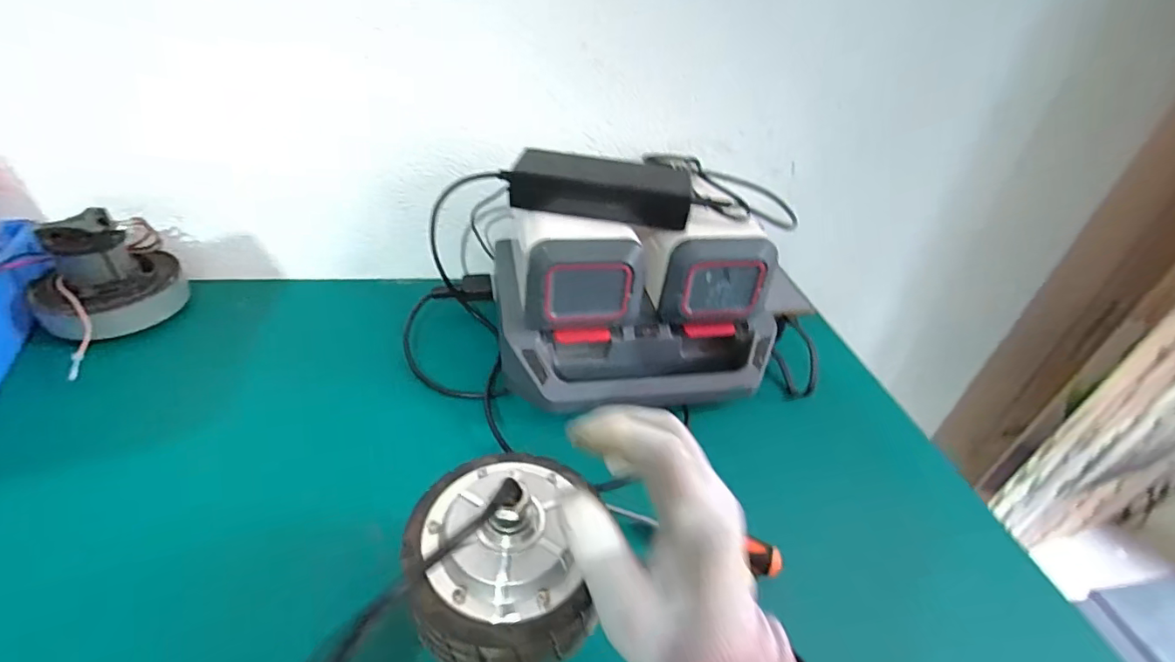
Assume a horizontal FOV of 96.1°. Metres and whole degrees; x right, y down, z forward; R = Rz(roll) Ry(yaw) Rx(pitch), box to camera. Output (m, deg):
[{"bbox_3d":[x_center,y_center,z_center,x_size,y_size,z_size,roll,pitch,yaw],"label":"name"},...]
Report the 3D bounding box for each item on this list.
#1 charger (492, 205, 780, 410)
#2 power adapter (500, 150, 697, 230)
[{"bbox_3d":[0.052,-0.022,0.526,0.276,0.160,0.132,-3,38,-12],"label":"charger"},{"bbox_3d":[0.013,-0.138,0.514,0.173,0.041,0.061,10,37,4],"label":"power adapter"}]

